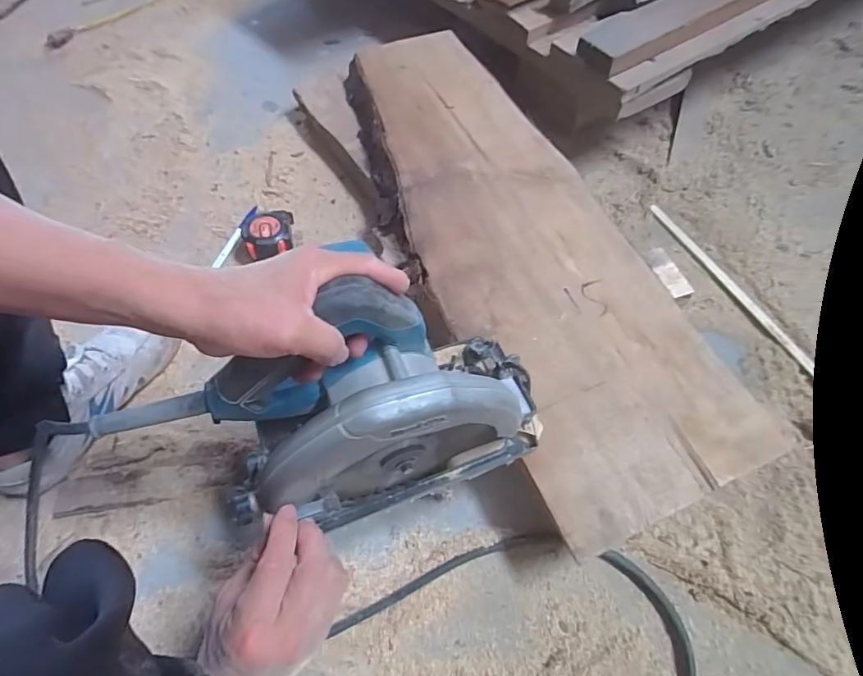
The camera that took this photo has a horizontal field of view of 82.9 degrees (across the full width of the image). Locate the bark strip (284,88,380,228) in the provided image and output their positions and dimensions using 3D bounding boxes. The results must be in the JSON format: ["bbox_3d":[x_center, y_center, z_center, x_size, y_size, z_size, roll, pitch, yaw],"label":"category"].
[{"bbox_3d":[-0.158,-0.294,0.754,0.035,0.042,0.288,-32,64,-16],"label":"bark strip"}]

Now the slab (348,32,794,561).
[{"bbox_3d":[0.093,-0.149,0.595,0.235,0.025,0.732,-20,62,-10],"label":"slab"}]

